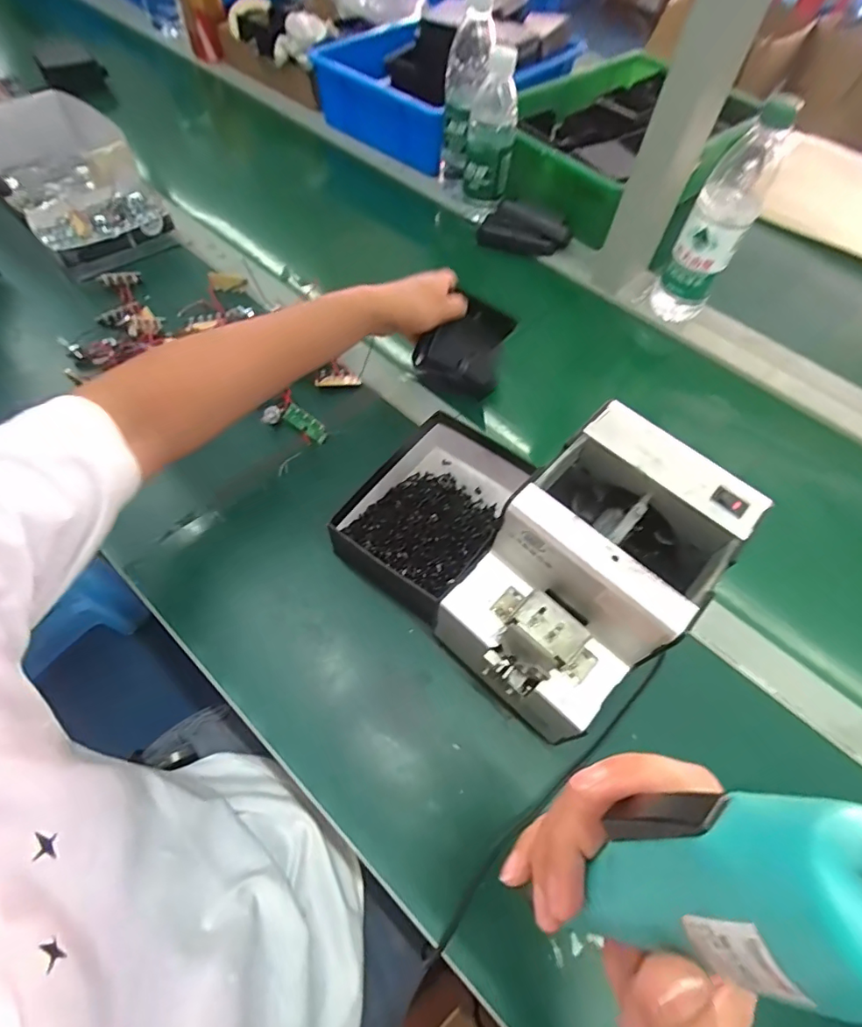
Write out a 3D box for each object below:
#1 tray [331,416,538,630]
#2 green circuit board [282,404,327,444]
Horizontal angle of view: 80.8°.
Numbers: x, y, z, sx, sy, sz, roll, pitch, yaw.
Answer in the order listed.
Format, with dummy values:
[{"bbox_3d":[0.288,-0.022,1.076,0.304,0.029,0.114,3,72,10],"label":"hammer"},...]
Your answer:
[{"bbox_3d":[0.009,-0.008,0.455,0.115,0.048,0.184,31,62,13],"label":"tray"},{"bbox_3d":[-0.125,-0.090,0.506,0.047,0.006,0.018,35,97,0],"label":"green circuit board"}]

